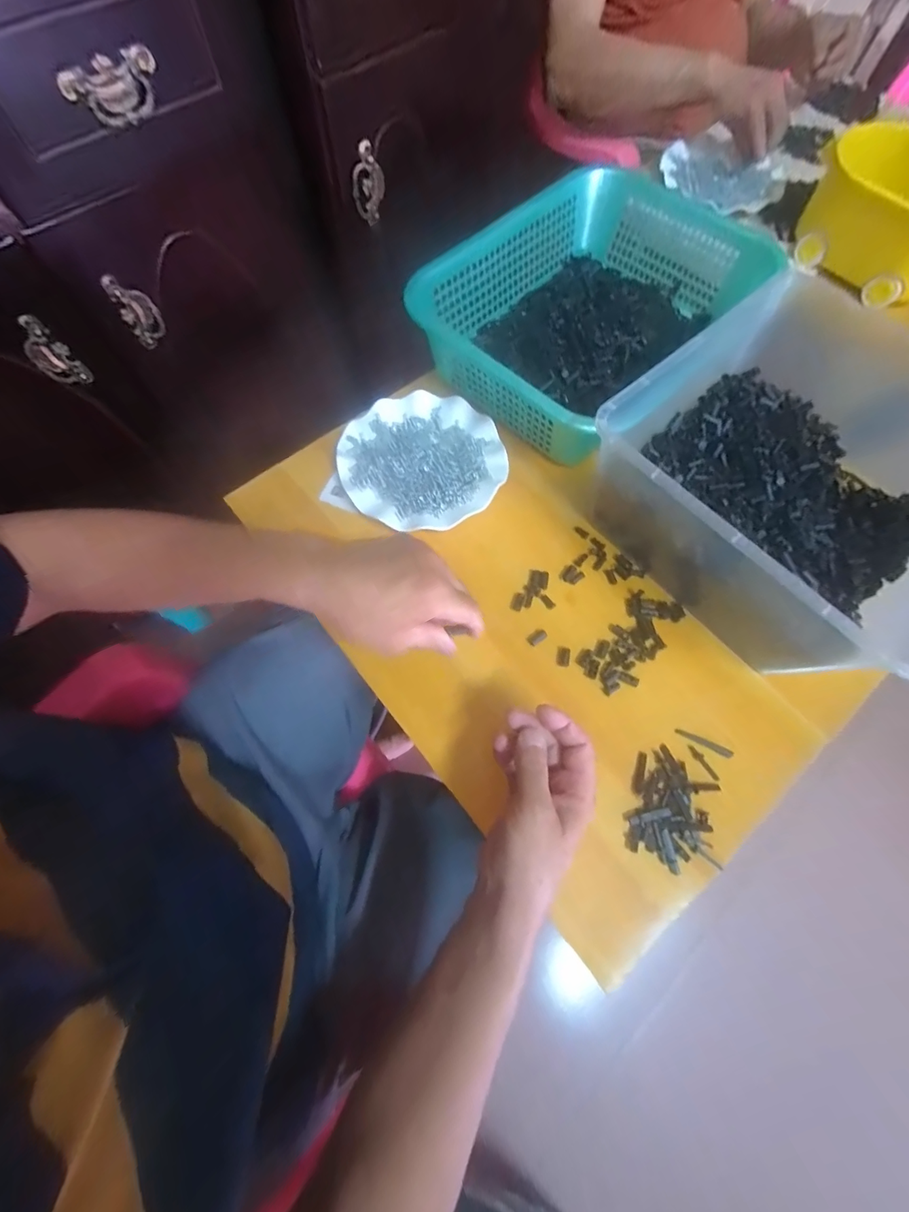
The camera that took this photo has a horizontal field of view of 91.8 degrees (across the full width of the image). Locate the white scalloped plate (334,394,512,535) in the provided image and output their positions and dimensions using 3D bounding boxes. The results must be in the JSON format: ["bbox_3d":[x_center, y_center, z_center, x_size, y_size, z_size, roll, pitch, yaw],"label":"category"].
[{"bbox_3d":[-0.037,-0.166,0.503,0.181,0.017,0.173,0,69,-1],"label":"white scalloped plate"}]

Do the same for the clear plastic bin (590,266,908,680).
[{"bbox_3d":[0.309,-0.109,0.423,0.273,0.139,0.293,-39,75,-14],"label":"clear plastic bin"}]

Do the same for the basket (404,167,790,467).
[{"bbox_3d":[0.157,-0.380,0.543,0.256,0.081,0.388,38,73,13],"label":"basket"}]

